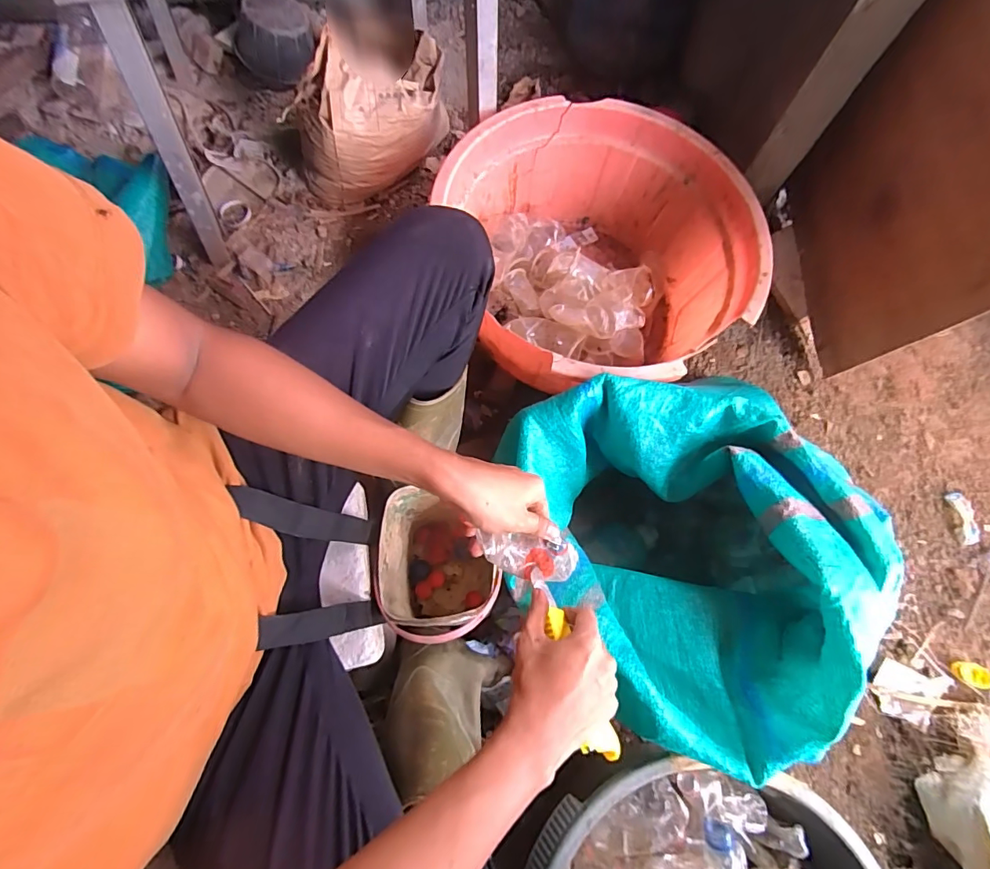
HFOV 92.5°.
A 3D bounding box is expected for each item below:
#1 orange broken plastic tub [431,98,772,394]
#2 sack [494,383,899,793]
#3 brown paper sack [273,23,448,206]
[{"bbox_3d":[0.190,-0.309,0.857,0.463,0.255,0.510,-14,74,-7],"label":"orange broken plastic tub"},{"bbox_3d":[0.215,0.131,0.657,0.397,0.307,0.451,-42,79,-14],"label":"sack"},{"bbox_3d":[-0.226,-0.597,0.912,0.319,0.252,0.146,-20,74,-8],"label":"brown paper sack"}]

